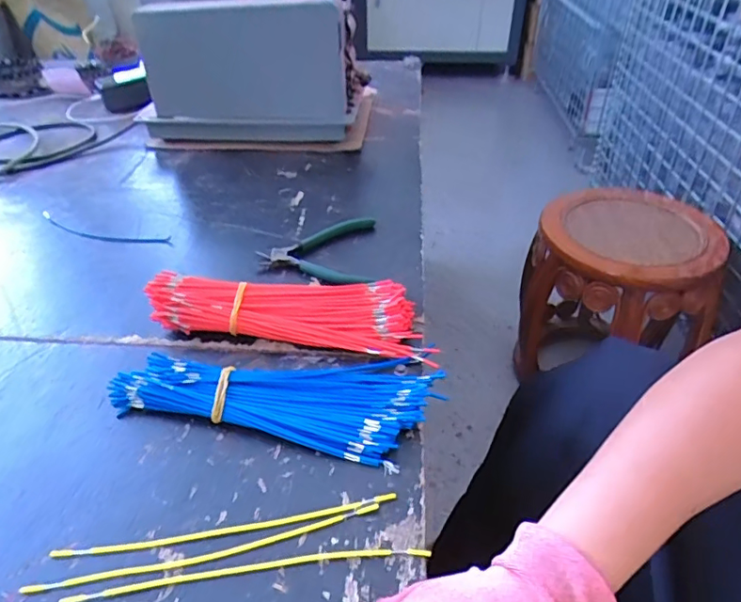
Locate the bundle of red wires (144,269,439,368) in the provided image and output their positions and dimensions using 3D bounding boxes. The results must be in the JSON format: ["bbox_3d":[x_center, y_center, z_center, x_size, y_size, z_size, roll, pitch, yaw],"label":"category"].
[{"bbox_3d":[-0.076,0.010,0.508,0.263,0.041,0.069,5,40,7],"label":"bundle of red wires"}]

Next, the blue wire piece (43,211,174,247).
[{"bbox_3d":[-0.339,-0.086,0.668,0.207,0.005,0.036,12,41,15],"label":"blue wire piece"}]

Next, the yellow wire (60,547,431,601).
[{"bbox_3d":[-0.077,0.171,0.338,0.227,0.005,0.011,-5,40,-4],"label":"yellow wire"}]

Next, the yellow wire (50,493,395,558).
[{"bbox_3d":[-0.097,0.153,0.363,0.228,0.006,0.010,-7,40,-7],"label":"yellow wire"}]

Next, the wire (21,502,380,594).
[{"bbox_3d":[-0.106,0.164,0.348,0.226,0.005,0.012,-9,40,-9],"label":"wire"}]

